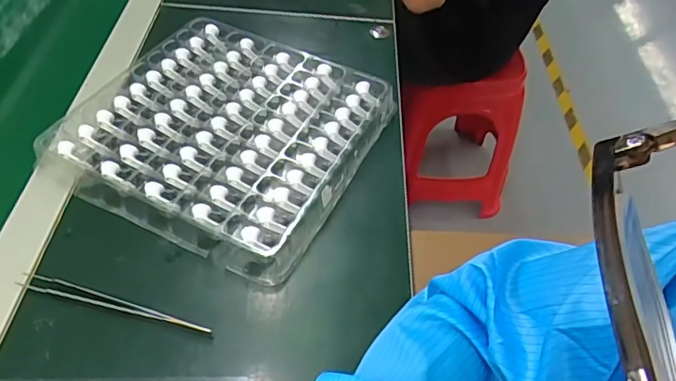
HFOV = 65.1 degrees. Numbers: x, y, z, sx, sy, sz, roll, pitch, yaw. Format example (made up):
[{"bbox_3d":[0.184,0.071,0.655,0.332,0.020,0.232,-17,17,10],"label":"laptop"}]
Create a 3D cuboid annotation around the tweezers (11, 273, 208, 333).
[{"bbox_3d":[-0.168,0.083,0.396,0.151,0.004,0.012,12,50,7],"label":"tweezers"}]

